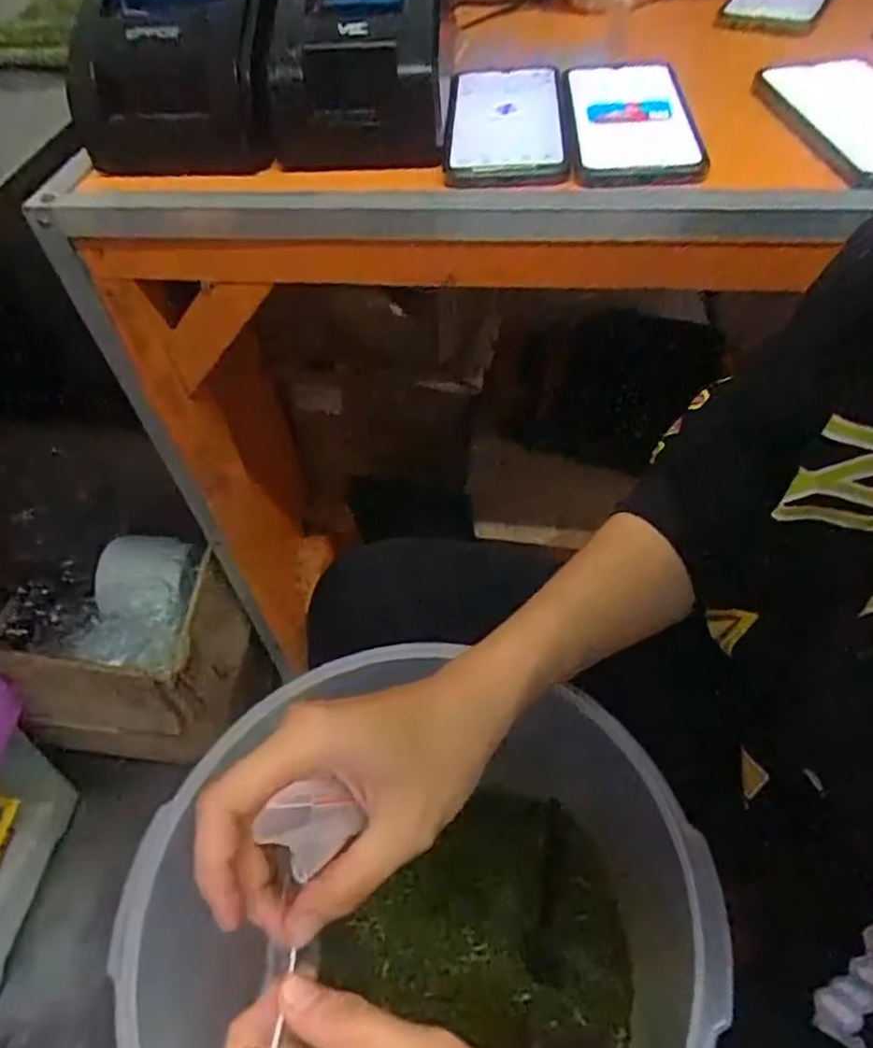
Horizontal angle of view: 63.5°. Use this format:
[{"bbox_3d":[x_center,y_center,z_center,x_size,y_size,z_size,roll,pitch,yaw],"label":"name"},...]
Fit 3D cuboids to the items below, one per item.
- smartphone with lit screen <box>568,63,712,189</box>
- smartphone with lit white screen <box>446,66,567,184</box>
[{"bbox_3d":[0.132,-0.275,0.480,0.082,0.014,0.176,0,50,7],"label":"smartphone with lit screen"},{"bbox_3d":[0.049,-0.282,0.487,0.077,0.016,0.167,0,50,6],"label":"smartphone with lit white screen"}]

